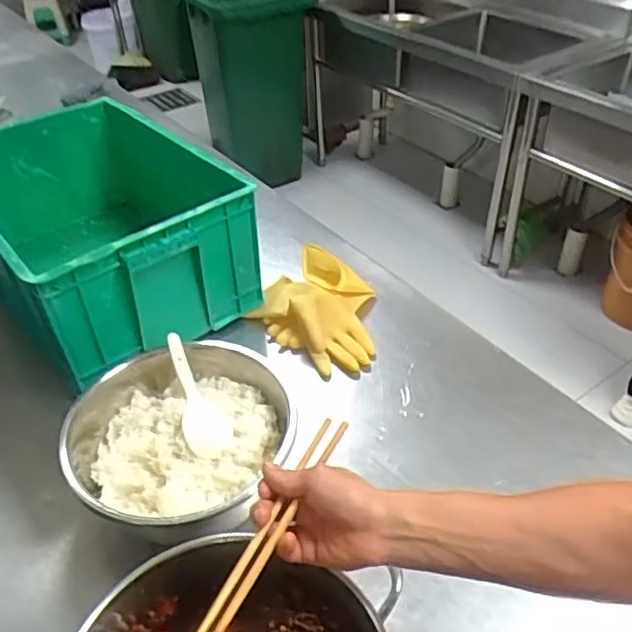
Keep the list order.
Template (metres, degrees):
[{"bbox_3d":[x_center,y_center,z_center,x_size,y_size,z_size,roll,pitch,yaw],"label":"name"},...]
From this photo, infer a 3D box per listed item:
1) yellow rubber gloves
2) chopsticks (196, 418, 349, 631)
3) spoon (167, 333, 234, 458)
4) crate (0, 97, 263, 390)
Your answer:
[{"bbox_3d":[0.020,-0.017,1.019,0.188,0.067,0.231,-31,46,-30],"label":"yellow rubber gloves"},{"bbox_3d":[-0.039,0.183,0.527,0.022,0.018,0.268,15,39,23],"label":"chopsticks"},{"bbox_3d":[-0.154,0.097,0.800,0.057,0.023,0.183,-18,54,-16],"label":"spoon"},{"bbox_3d":[-0.372,-0.153,1.097,0.373,0.237,0.569,-30,45,-28],"label":"crate"}]

